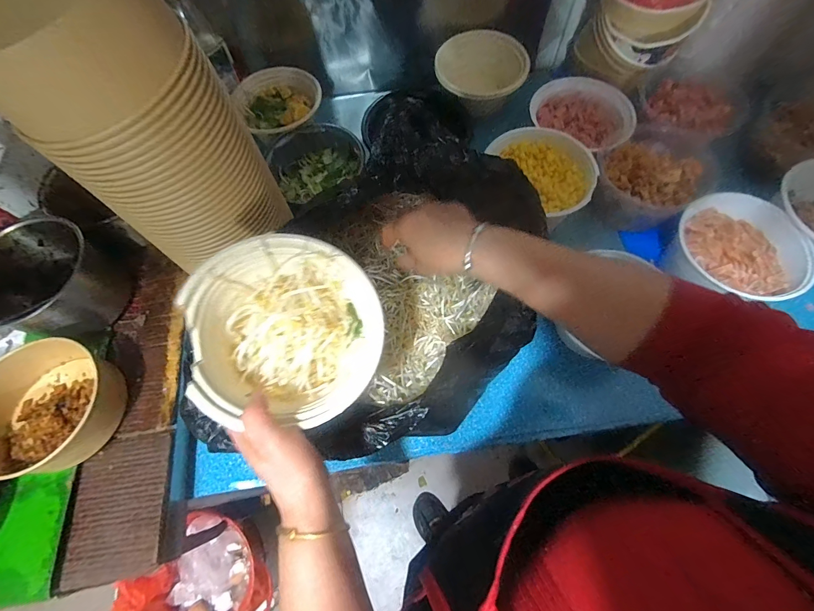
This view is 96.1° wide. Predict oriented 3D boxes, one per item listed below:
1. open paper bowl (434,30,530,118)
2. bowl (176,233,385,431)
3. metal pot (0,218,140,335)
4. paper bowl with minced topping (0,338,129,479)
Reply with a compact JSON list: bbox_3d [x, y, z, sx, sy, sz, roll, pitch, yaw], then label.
[{"bbox_3d":[0.139,-0.439,0.707,0.162,0.094,0.159,-1,67,2],"label":"open paper bowl"},{"bbox_3d":[-0.099,0.023,0.344,0.173,0.072,0.173,3,73,-9],"label":"bowl"},{"bbox_3d":[-0.487,-0.032,0.507,0.139,0.105,0.139,-1,67,2],"label":"metal pot"},{"bbox_3d":[-0.464,0.124,0.462,0.173,0.061,0.158,-1,67,2],"label":"paper bowl with minced topping"}]

